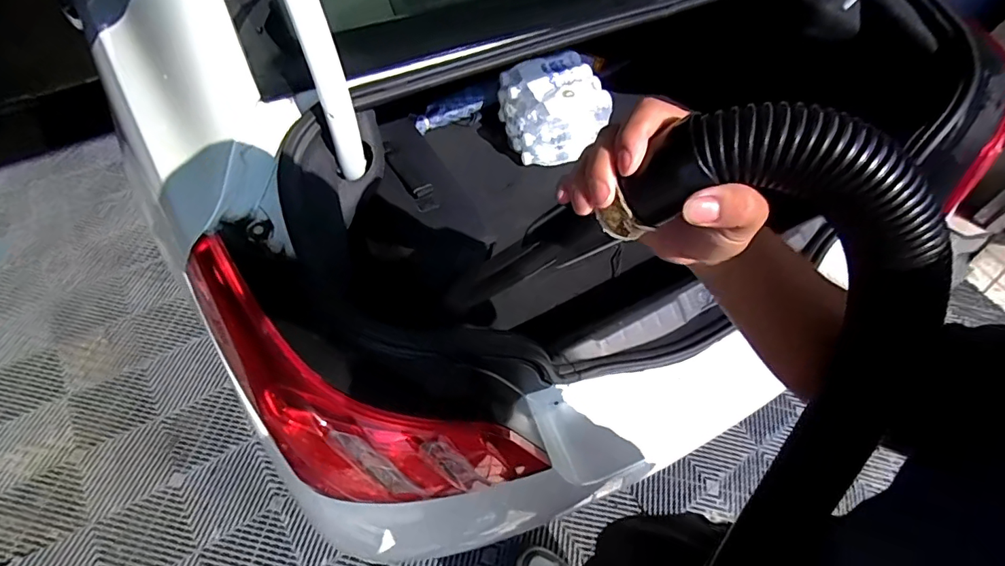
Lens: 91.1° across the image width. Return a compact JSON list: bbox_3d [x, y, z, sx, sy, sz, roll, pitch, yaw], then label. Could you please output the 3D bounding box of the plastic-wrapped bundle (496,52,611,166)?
[{"bbox_3d":[0.146,-0.484,1.372,0.251,0.167,0.242,-9,56,-9],"label":"plastic-wrapped bundle"}]

